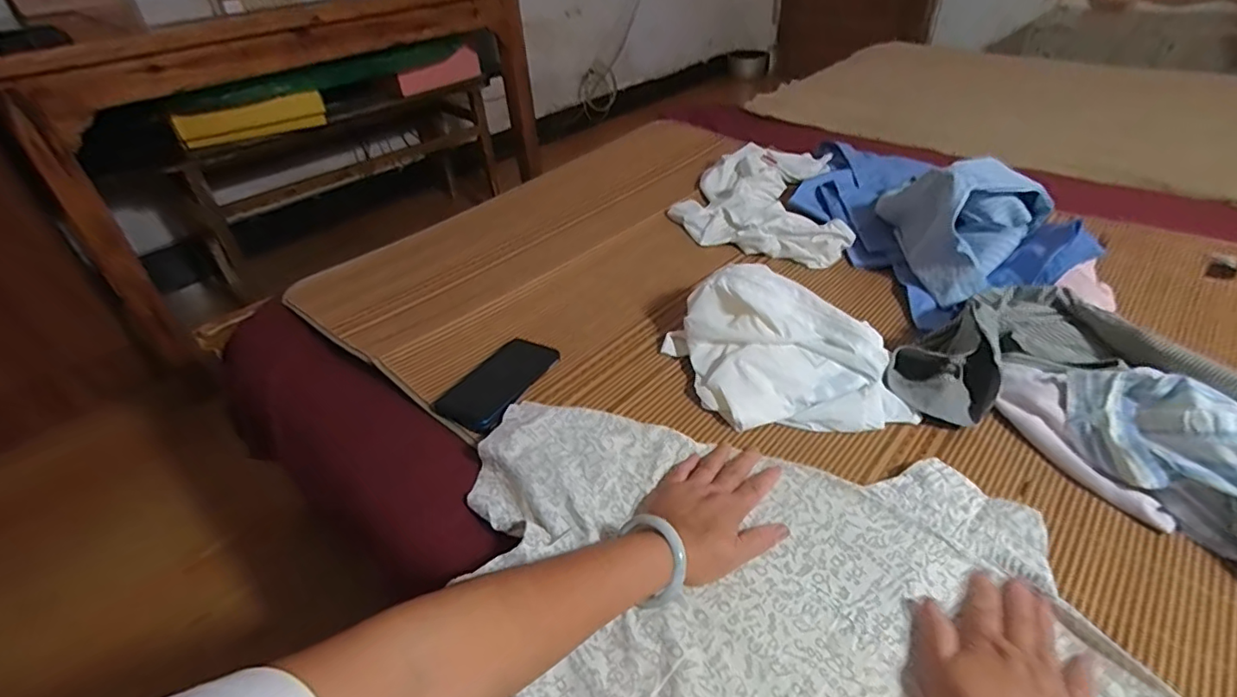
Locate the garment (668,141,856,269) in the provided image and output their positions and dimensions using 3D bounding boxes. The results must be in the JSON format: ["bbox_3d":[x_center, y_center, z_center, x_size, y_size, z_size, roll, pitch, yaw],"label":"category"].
[{"bbox_3d":[0.291,-0.285,1.064,0.309,0.050,0.357,17,43,24],"label":"garment"}]

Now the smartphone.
[{"bbox_3d":[-0.148,0.040,0.712,0.091,0.012,0.159,17,43,24],"label":"smartphone"}]

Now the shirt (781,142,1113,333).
[{"bbox_3d":[0.470,-0.254,0.932,0.228,0.145,0.500,-11,39,-9],"label":"shirt"}]

